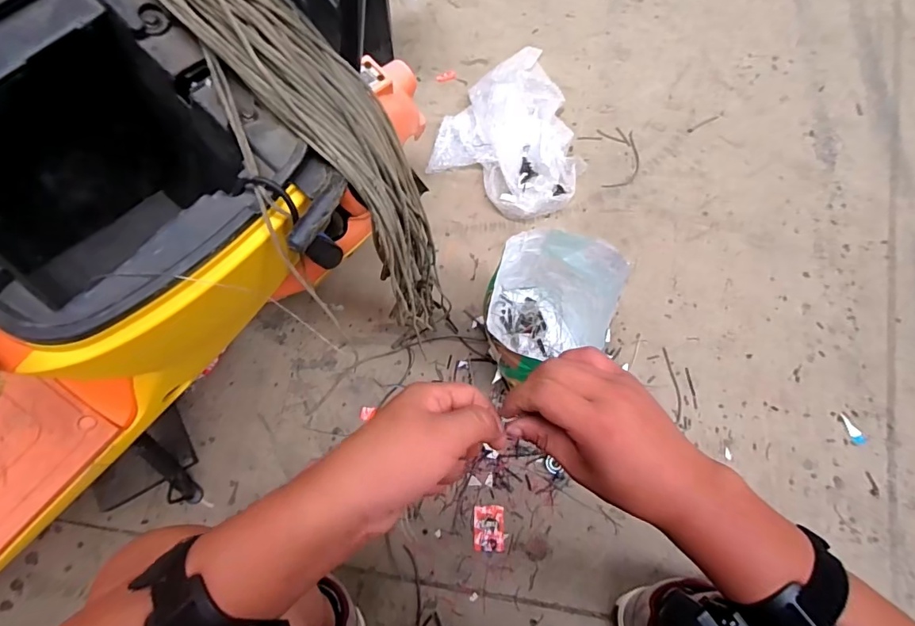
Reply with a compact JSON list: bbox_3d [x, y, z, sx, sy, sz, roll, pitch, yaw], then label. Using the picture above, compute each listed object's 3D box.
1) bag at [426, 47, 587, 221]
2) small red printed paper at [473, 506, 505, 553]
[{"bbox_3d":[0.162,-0.461,1.123,0.338,0.056,0.522,23,67,8],"label":"bag"},{"bbox_3d":[0.054,0.365,0.788,0.051,0.004,0.071,2,66,-1],"label":"small red printed paper"}]

